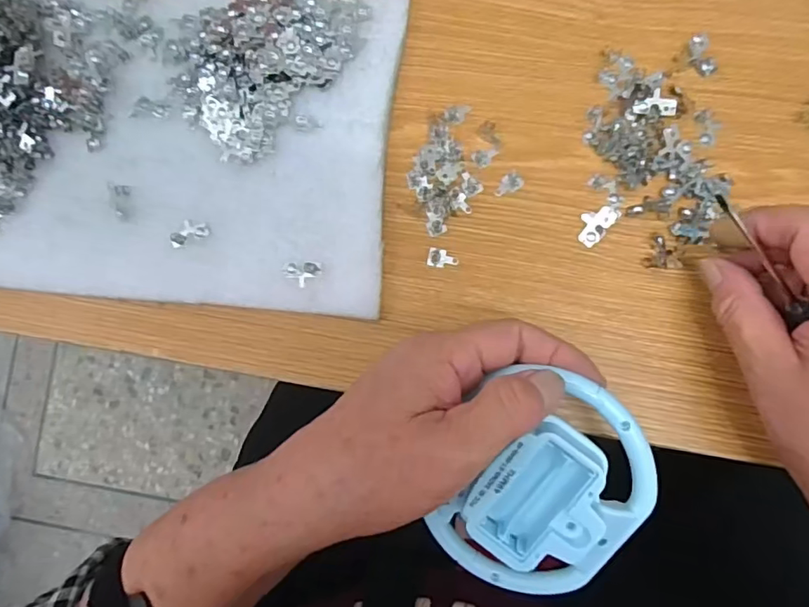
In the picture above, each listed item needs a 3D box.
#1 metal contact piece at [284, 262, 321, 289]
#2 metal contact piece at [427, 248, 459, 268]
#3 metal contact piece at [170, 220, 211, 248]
[{"bbox_3d":[-0.054,-0.015,0.282,0.020,0.004,0.013,-2,83,3],"label":"metal contact piece"},{"bbox_3d":[0.021,-0.024,0.286,0.016,0.004,0.010,15,84,5],"label":"metal contact piece"},{"bbox_3d":[-0.118,-0.039,0.291,0.022,0.004,0.013,-24,83,0],"label":"metal contact piece"}]

